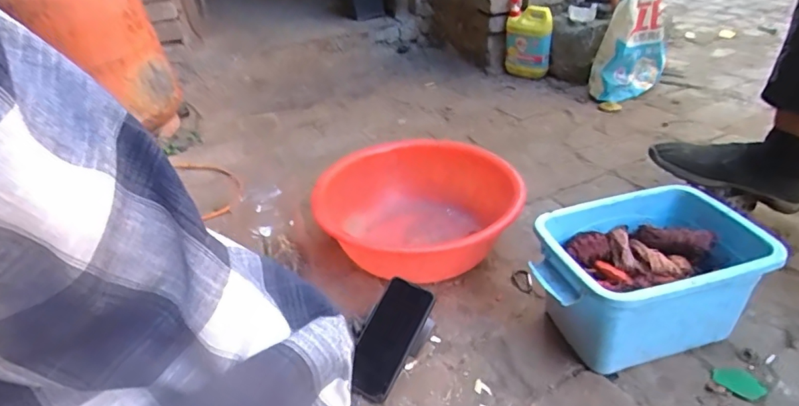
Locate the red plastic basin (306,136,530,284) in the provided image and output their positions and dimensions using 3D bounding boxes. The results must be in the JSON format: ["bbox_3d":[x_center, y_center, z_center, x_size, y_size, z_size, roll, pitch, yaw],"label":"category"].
[{"bbox_3d":[0.035,0.011,0.938,0.344,0.130,0.344,-4,32,3],"label":"red plastic basin"}]

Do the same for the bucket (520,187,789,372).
[{"bbox_3d":[0.323,0.109,0.707,0.271,0.161,0.196,-10,31,-8],"label":"bucket"}]

